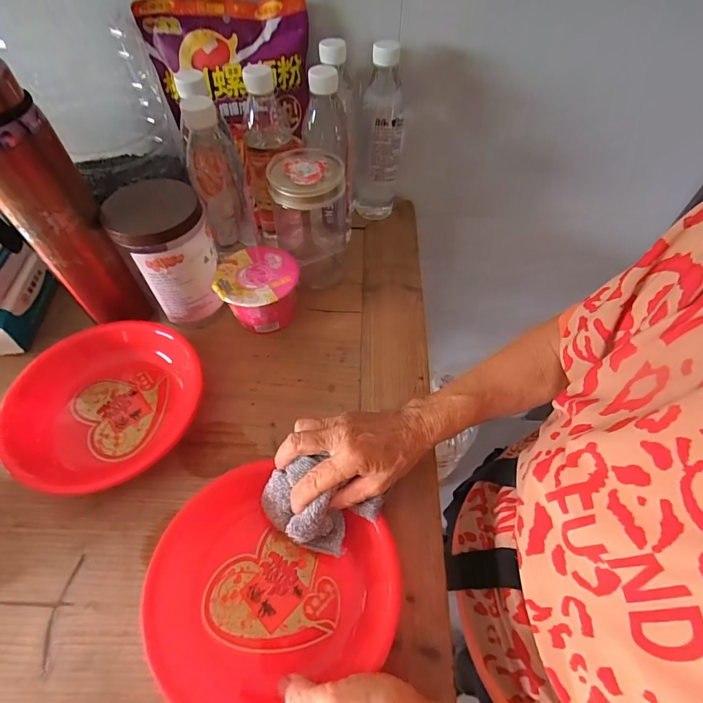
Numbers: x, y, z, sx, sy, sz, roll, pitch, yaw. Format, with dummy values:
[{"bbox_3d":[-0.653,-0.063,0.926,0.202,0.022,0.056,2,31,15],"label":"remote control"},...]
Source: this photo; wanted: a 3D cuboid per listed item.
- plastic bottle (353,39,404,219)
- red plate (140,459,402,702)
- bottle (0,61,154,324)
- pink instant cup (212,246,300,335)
[{"bbox_3d":[0.040,-0.298,0.556,0.063,0.222,0.069,6,56,2],"label":"plastic bottle"},{"bbox_3d":[-0.062,0.190,0.319,0.188,0.061,0.165,24,59,14],"label":"red plate"},{"bbox_3d":[-0.294,-0.132,0.403,0.082,0.261,0.074,9,57,4],"label":"bottle"},{"bbox_3d":[-0.113,-0.073,0.498,0.094,0.069,0.089,1,56,-1],"label":"pink instant cup"}]

